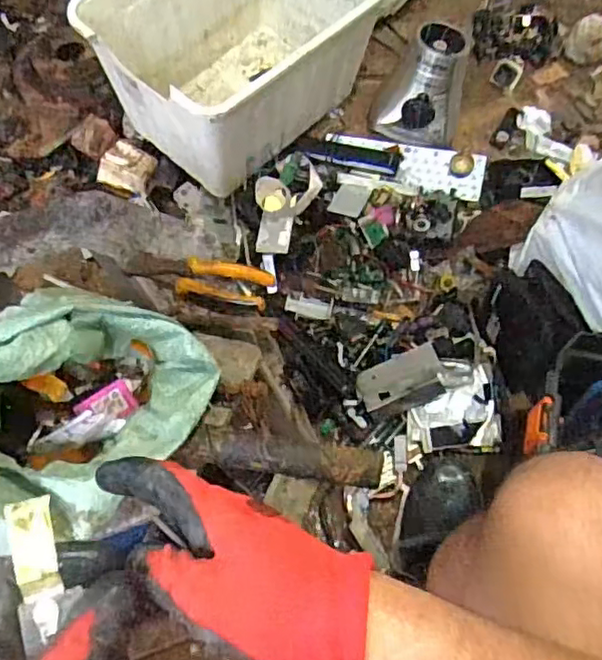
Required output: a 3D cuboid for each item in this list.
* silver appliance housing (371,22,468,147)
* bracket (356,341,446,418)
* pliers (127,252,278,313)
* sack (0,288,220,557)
[{"bbox_3d":[0.215,-0.447,1.150,0.161,0.157,0.145,12,63,9],"label":"silver appliance housing"},{"bbox_3d":[0.148,0.077,0.925,0.121,0.033,0.077,-20,57,13],"label":"bracket"},{"bbox_3d":[-0.108,-0.056,0.651,0.163,0.031,0.045,16,63,11],"label":"pliers"},{"bbox_3d":[-0.180,0.070,0.492,0.145,0.132,0.230,31,67,18],"label":"sack"}]

